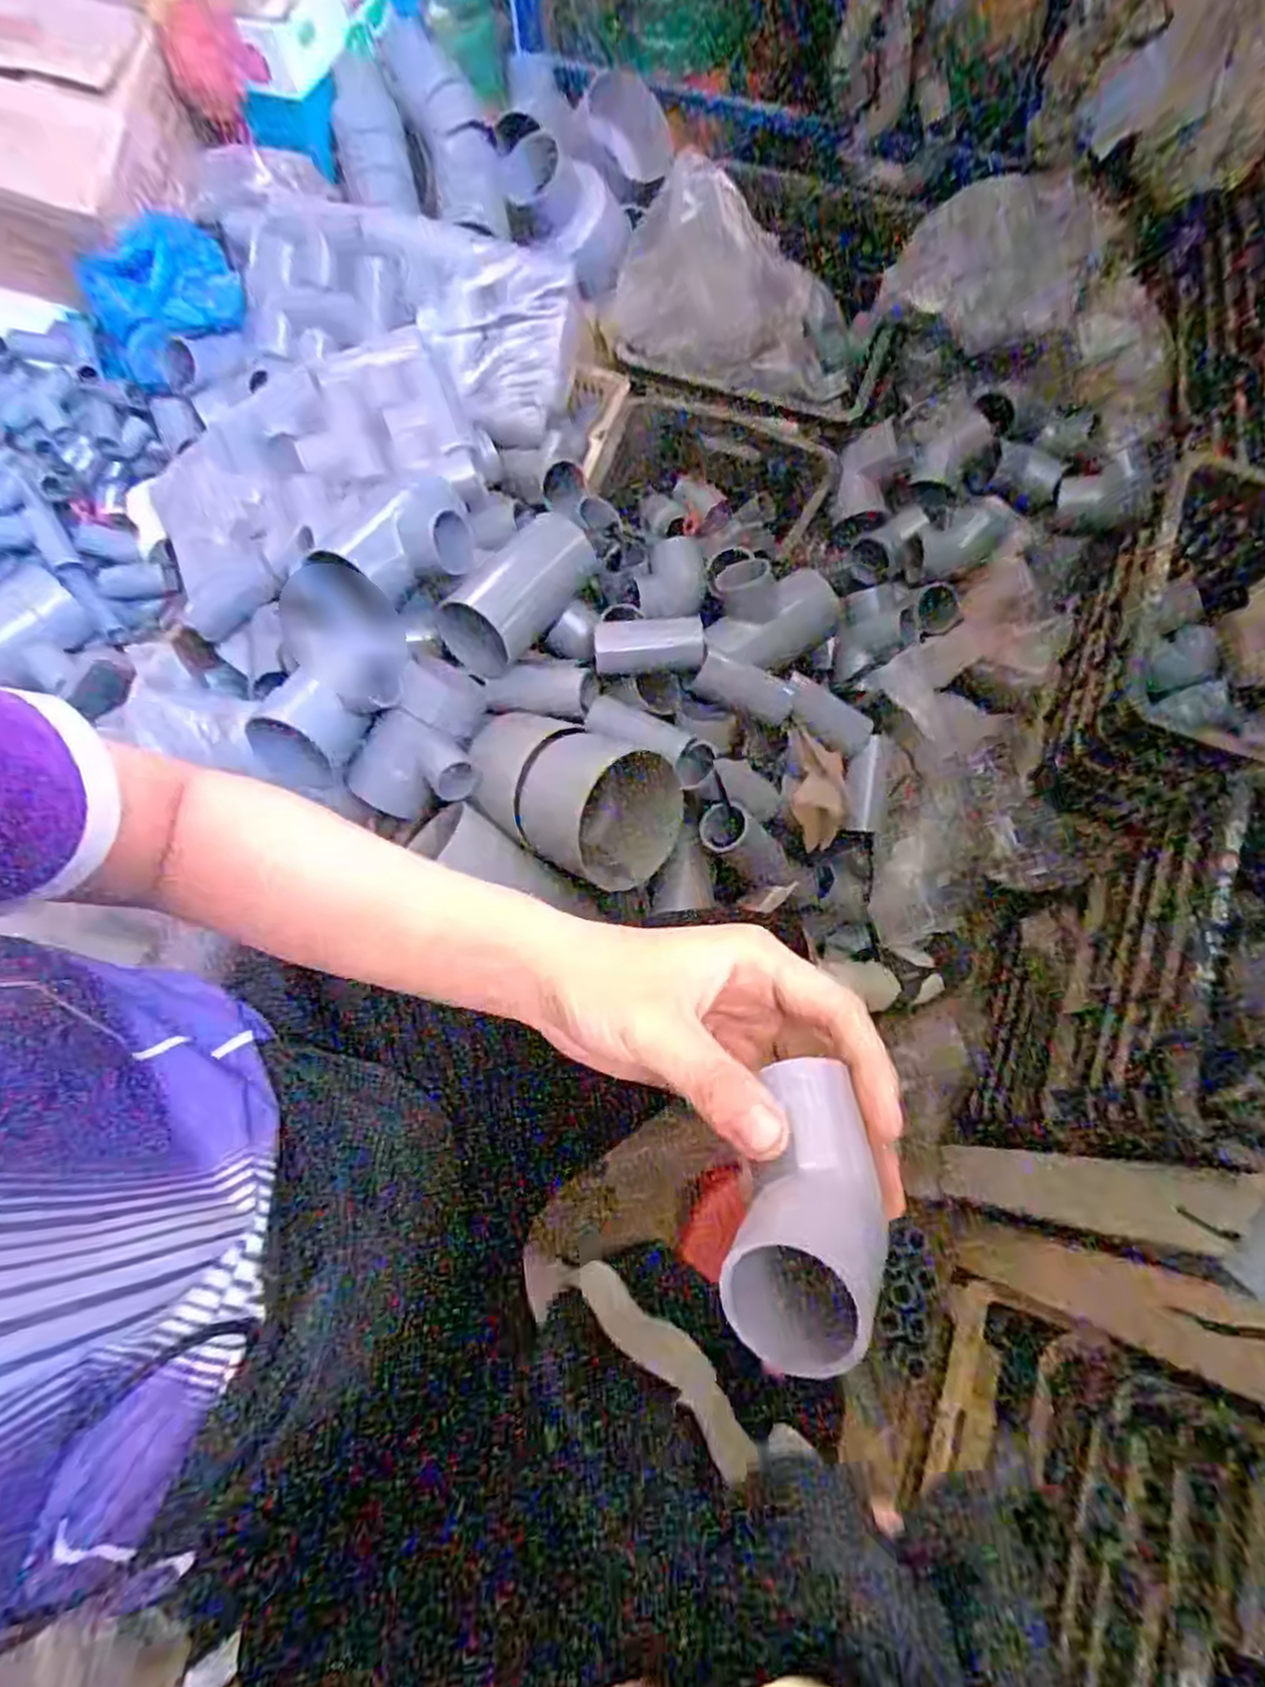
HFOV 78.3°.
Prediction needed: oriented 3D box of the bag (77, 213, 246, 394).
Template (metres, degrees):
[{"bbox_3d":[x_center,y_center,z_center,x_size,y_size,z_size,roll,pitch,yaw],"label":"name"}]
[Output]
[{"bbox_3d":[-0.663,-0.761,1.087,0.222,0.095,0.218,-27,75,-7],"label":"bag"}]

